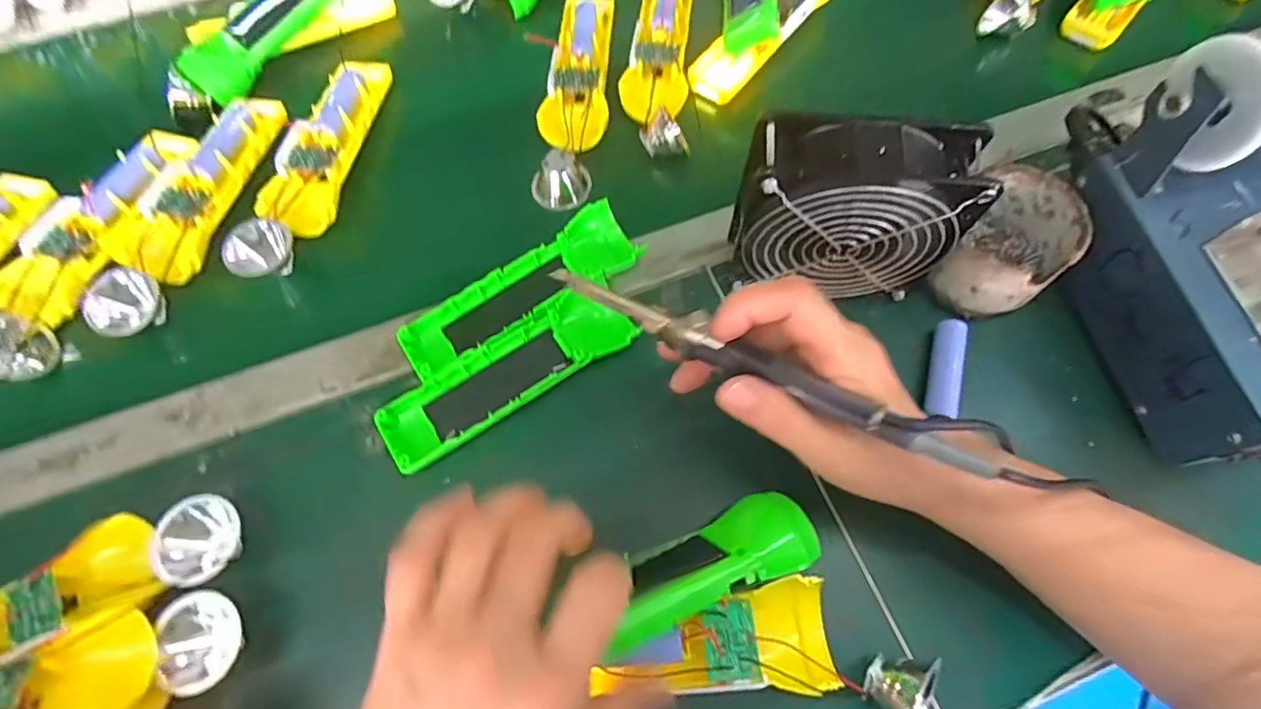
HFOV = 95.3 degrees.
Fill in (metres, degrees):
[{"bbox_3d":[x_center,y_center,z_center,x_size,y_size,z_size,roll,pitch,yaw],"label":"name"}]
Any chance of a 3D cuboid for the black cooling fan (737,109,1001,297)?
[{"bbox_3d":[0.119,-0.077,0.336,0.121,0.119,0.049,2,64,1],"label":"black cooling fan"}]

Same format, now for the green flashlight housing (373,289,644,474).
[{"bbox_3d":[-0.074,0.014,0.351,0.155,0.026,0.046,-29,68,-13],"label":"green flashlight housing"}]

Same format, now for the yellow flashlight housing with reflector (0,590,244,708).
[{"bbox_3d":[-0.292,0.166,0.268,0.194,0.063,0.051,-17,65,-8],"label":"yellow flashlight housing with reflector"}]

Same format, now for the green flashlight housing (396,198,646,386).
[{"bbox_3d":[-0.067,-0.039,0.370,0.161,0.021,0.050,-33,69,-15],"label":"green flashlight housing"}]

